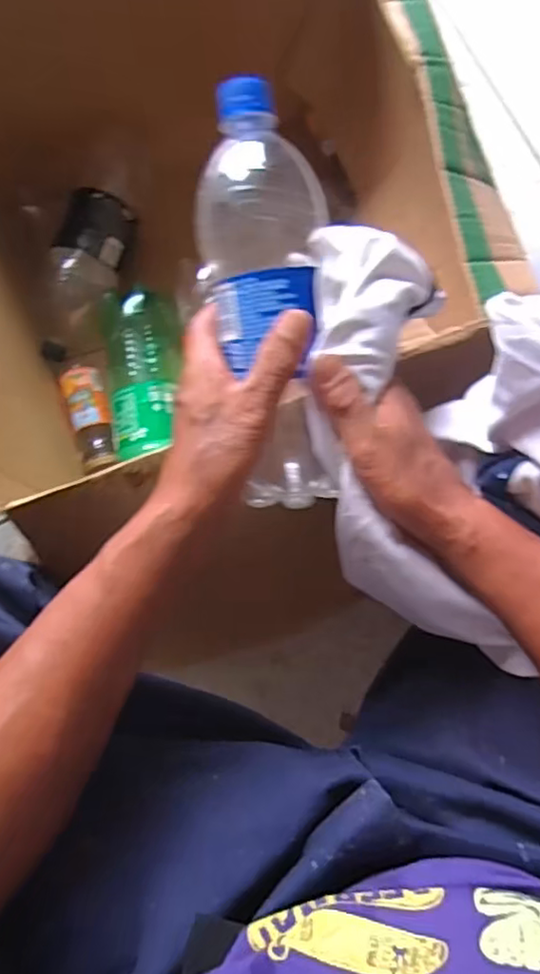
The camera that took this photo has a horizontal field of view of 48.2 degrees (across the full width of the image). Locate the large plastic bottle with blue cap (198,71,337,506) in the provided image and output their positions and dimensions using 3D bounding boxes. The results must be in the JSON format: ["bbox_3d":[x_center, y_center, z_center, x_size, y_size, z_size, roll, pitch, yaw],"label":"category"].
[{"bbox_3d":[0.000,-0.115,0.382,0.074,0.079,0.253,-7,101,-1],"label":"large plastic bottle with blue cap"}]

